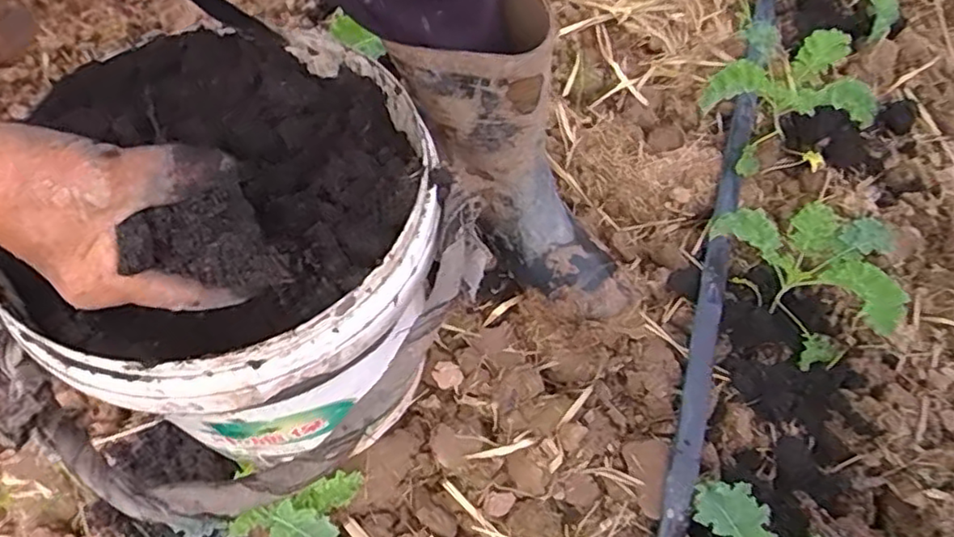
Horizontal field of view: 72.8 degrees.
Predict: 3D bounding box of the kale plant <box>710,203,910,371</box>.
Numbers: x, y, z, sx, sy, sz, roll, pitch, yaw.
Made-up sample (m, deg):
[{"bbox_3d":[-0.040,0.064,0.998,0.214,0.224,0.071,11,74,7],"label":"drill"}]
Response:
[{"bbox_3d":[0.318,-0.001,0.613,0.119,0.107,0.164,-27,67,-14],"label":"kale plant"}]

